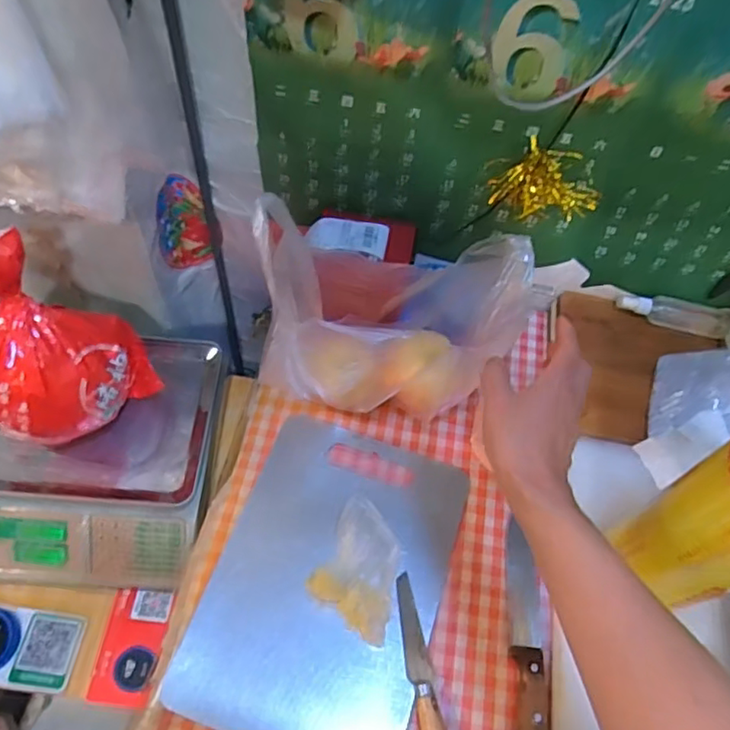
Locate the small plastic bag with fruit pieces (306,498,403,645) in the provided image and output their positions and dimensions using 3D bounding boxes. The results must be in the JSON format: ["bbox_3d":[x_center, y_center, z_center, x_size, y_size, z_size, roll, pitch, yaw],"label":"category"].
[{"bbox_3d":[-0.001,0.215,0.634,0.090,0.046,0.116,25,60,10],"label":"small plastic bag with fruit pieces"}]

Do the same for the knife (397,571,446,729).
[{"bbox_3d":[0.057,0.309,0.595,0.025,0.019,0.196,-6,59,-8],"label":"knife"}]

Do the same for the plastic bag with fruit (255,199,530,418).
[{"bbox_3d":[0.010,-0.039,0.635,0.250,0.306,0.111,6,58,0],"label":"plastic bag with fruit"}]

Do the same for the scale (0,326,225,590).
[{"bbox_3d":[-0.367,0.114,0.784,0.329,0.132,0.301,4,59,-2],"label":"scale"}]

